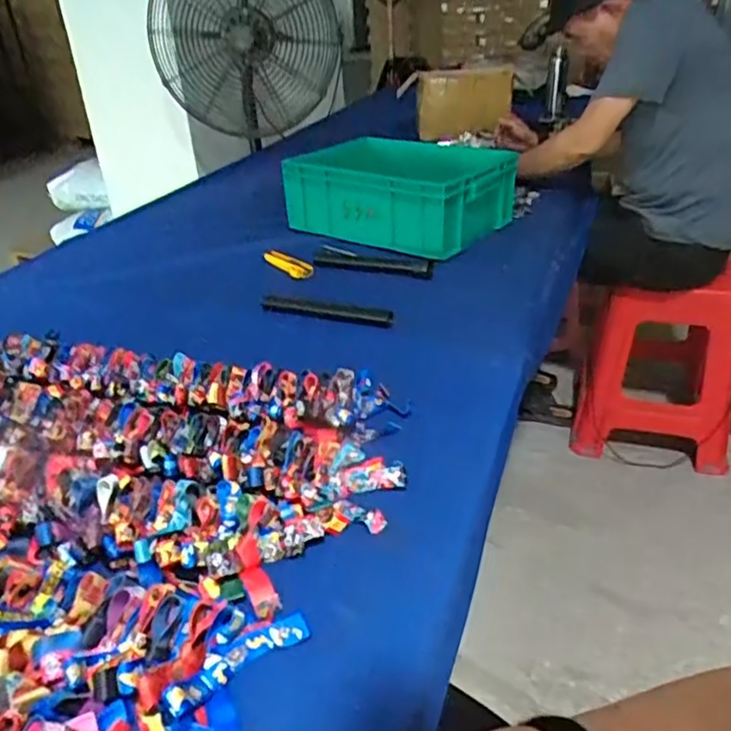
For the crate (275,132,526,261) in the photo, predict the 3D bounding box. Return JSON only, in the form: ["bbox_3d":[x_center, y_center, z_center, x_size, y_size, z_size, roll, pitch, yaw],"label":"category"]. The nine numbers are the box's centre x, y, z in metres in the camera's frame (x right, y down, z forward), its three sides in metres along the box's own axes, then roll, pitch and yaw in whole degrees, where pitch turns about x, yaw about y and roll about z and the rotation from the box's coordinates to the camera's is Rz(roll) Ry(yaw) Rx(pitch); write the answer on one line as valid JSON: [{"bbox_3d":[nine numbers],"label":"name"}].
[{"bbox_3d":[0.062,-0.357,1.289,0.387,0.129,0.264,20,37,34],"label":"crate"}]

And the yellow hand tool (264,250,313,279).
[{"bbox_3d":[-0.143,-0.187,1.195,0.105,0.023,0.031,24,40,38],"label":"yellow hand tool"}]

